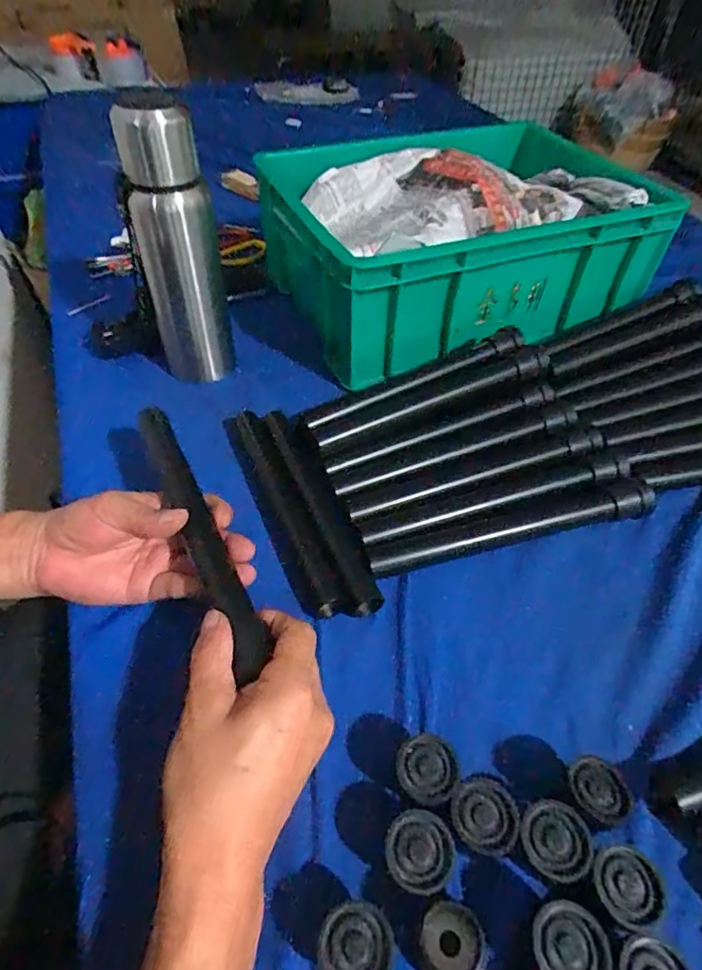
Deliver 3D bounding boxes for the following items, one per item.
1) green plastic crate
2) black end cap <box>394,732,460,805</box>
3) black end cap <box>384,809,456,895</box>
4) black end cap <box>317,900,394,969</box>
[{"bbox_3d":[0.114,-0.299,0.633,0.397,0.129,0.304,-22,52,-20],"label":"green plastic crate"},{"bbox_3d":[0.043,0.168,0.310,0.034,0.031,0.036,1,48,-1],"label":"black end cap"},{"bbox_3d":[0.036,0.197,0.284,0.035,0.030,0.034,1,48,-1],"label":"black end cap"},{"bbox_3d":[0.002,0.225,0.258,0.033,0.030,0.034,25,52,20],"label":"black end cap"}]

